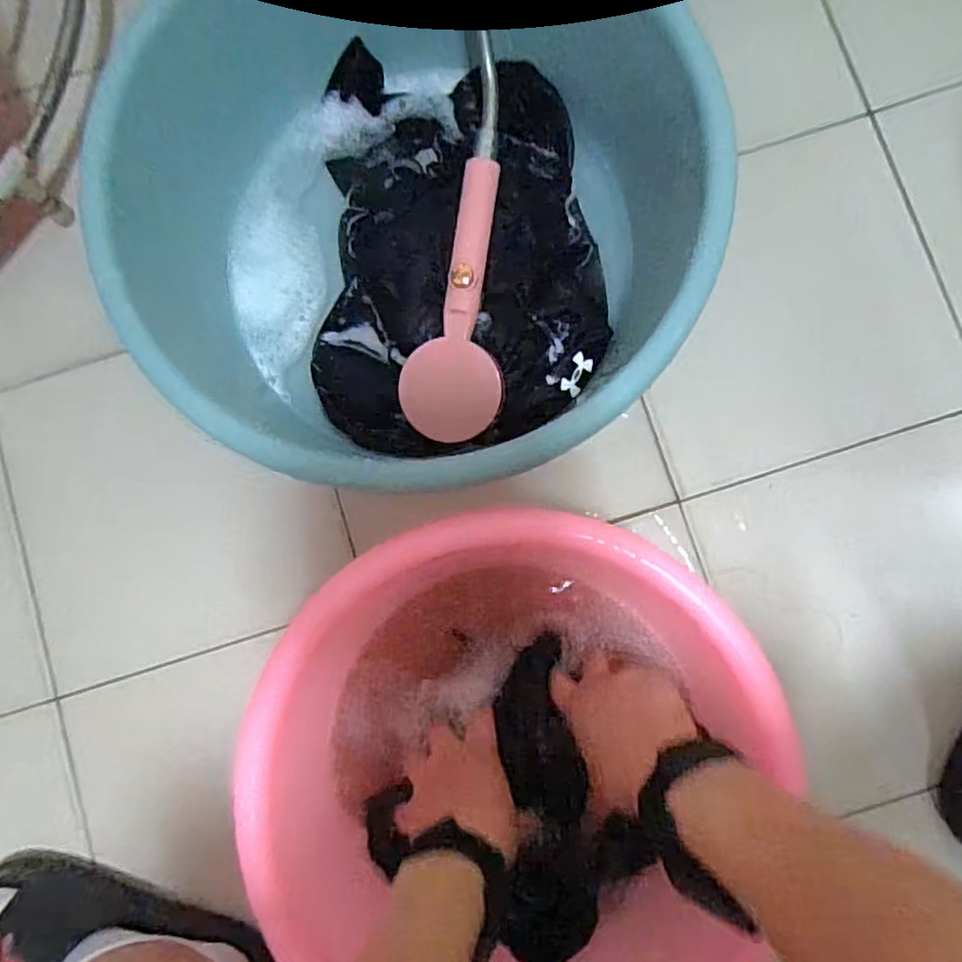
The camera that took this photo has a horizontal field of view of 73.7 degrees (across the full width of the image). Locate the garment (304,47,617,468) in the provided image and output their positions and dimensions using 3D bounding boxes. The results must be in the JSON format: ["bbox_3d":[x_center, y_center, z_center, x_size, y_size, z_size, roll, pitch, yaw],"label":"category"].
[{"bbox_3d":[-0.031,-0.206,0.561,0.256,0.056,0.348,-10,83,2],"label":"garment"}]

